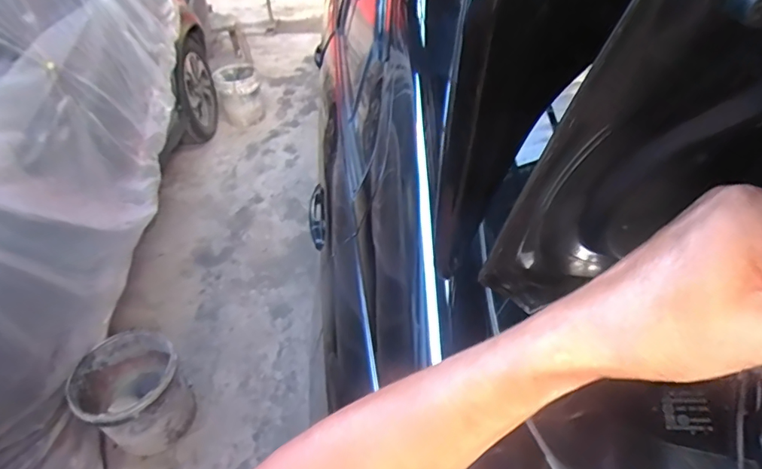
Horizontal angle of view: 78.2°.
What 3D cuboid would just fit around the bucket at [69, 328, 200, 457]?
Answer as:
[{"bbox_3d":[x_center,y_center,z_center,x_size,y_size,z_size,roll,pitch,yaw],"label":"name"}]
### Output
[{"bbox_3d":[-0.773,0.506,1.487,0.284,0.303,0.283,-2,42,2],"label":"bucket"}]

